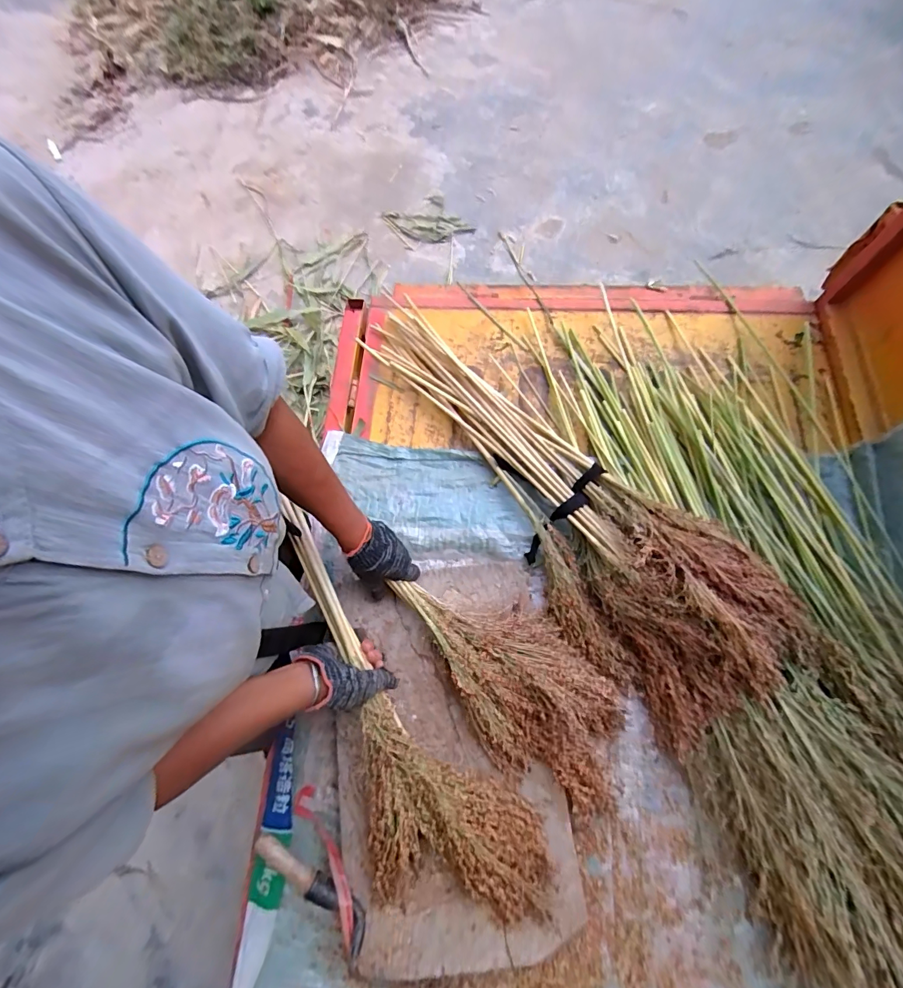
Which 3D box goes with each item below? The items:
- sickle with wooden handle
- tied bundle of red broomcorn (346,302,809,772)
[{"bbox_3d":[-0.170,0.490,0.561,0.060,0.086,0.190,-41,70,-12],"label":"sickle with wooden handle"},{"bbox_3d":[0.131,-0.039,0.711,0.254,0.111,0.889,-38,73,-11],"label":"tied bundle of red broomcorn"}]

